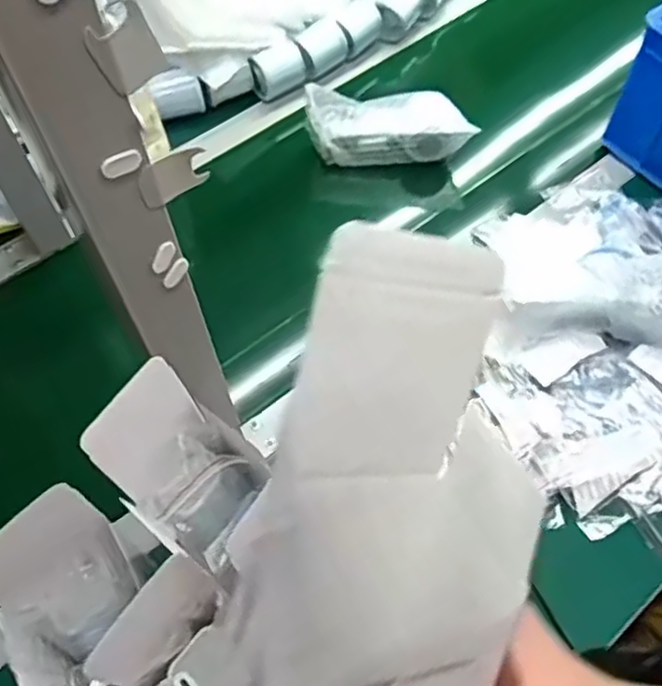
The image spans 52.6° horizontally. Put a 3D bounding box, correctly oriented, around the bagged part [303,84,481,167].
[{"bbox_3d":[0.065,-0.254,0.781,0.184,0.068,0.067,-1,60,0],"label":"bagged part"}]

